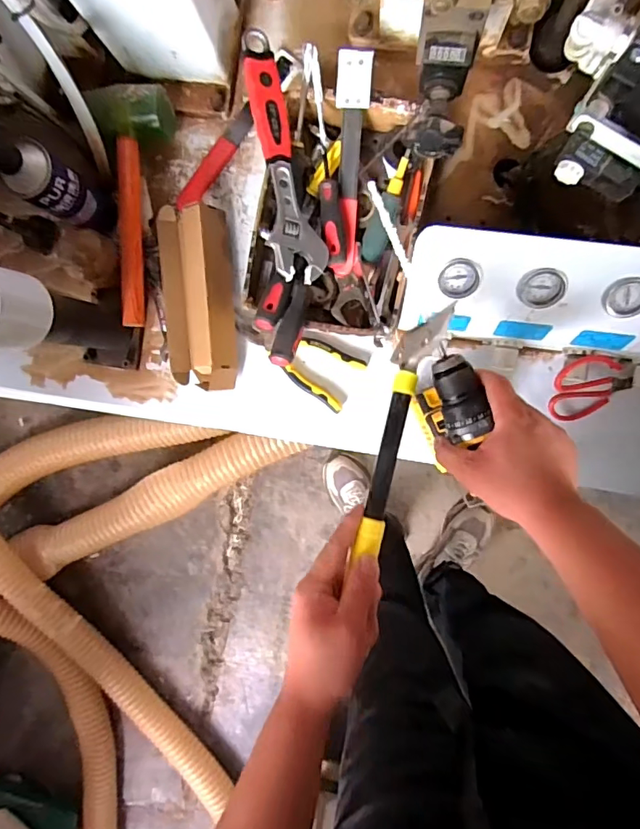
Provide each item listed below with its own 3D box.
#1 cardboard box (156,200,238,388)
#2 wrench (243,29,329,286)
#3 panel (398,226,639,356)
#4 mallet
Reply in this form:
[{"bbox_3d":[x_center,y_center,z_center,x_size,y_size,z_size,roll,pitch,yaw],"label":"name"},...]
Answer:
[{"bbox_3d":[-0.173,-0.161,0.694,0.103,0.058,0.249,-4,93,6],"label":"cardboard box"},{"bbox_3d":[-0.056,-0.311,0.614,0.067,0.035,0.290,-16,92,6],"label":"wrench"},{"bbox_3d":[0.284,-0.123,0.551,0.371,0.022,0.148,8,139,6],"label":"panel"},{"bbox_3d":[-0.237,-0.275,0.673,0.089,0.064,0.302,-4,93,6],"label":"mallet"}]

